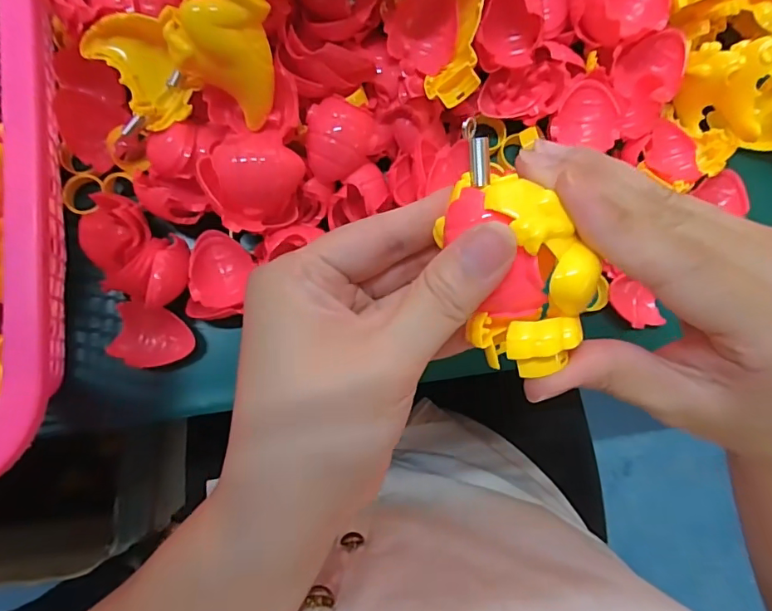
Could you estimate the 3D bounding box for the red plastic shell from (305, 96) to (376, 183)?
[{"bbox_3d":[-0.028,-0.091,0.269,0.036,0.015,0.042,16,81,-2],"label":"red plastic shell"}]

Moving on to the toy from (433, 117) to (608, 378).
[{"bbox_3d":[0.042,-0.018,0.156,0.036,0.029,0.081,-19,84,-7],"label":"toy"}]

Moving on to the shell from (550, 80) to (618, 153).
[{"bbox_3d":[0.125,-0.116,0.298,0.037,0.014,0.040,1,82,-5],"label":"shell"}]

